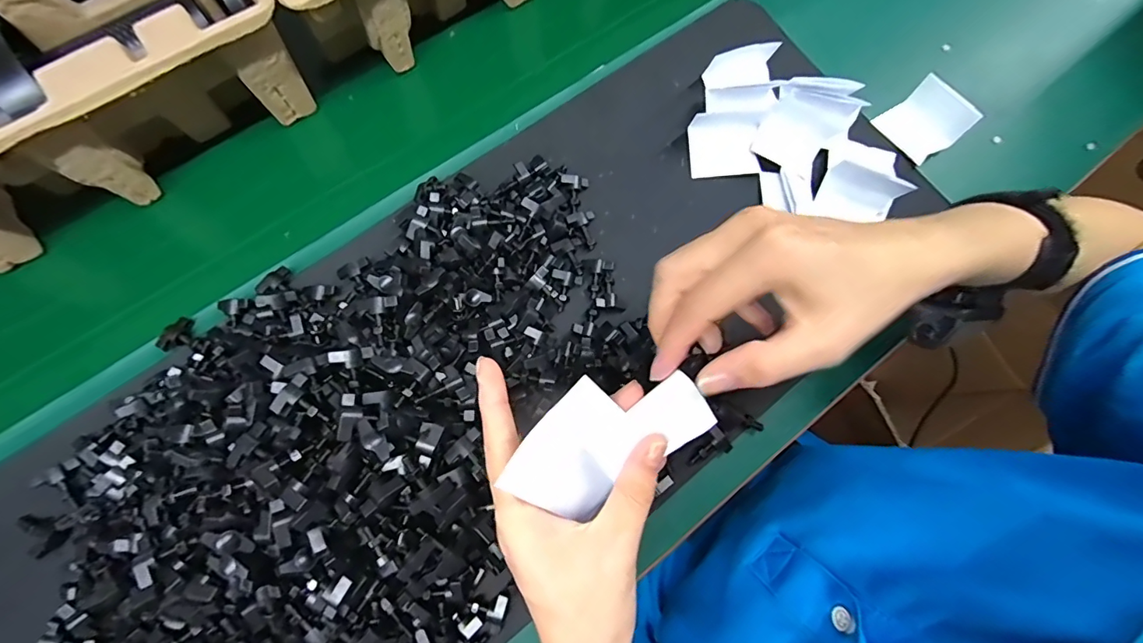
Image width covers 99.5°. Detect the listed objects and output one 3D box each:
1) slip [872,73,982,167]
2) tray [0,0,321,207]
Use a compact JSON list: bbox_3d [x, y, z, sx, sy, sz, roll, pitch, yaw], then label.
[{"bbox_3d":[0.321,-0.183,0.440,0.009,0.062,0.063,-36,78,-25],"label":"slip"},{"bbox_3d":[-0.322,-0.177,0.342,0.230,0.103,0.141,-38,79,-9],"label":"tray"}]

